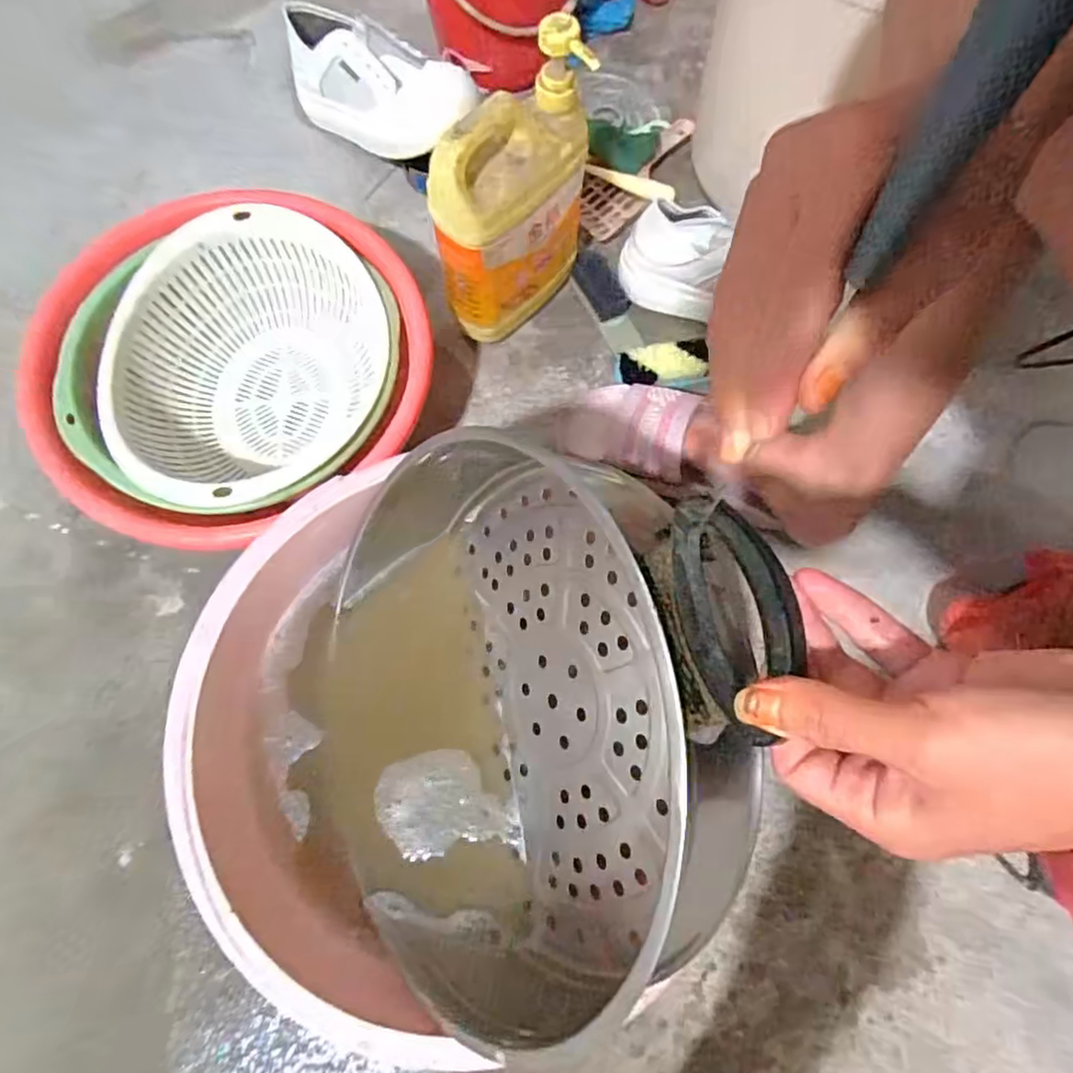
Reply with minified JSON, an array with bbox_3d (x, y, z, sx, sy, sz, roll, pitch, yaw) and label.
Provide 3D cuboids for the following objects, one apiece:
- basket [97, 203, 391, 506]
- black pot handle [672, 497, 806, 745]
[{"bbox_3d":[-0.250,-0.147,0.560,0.210,0.101,0.251,30,75,9],"label":"basket"},{"bbox_3d":[0.076,0.031,0.247,0.045,0.019,0.093,-21,74,37],"label":"black pot handle"}]

